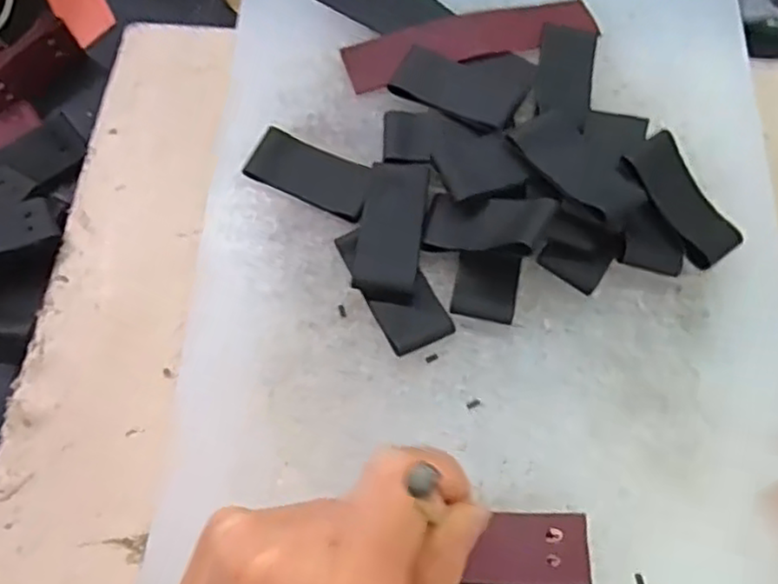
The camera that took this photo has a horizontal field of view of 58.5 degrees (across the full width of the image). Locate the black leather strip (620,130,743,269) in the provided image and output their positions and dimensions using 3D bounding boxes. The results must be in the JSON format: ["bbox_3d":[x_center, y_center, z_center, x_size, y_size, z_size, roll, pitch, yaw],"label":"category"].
[{"bbox_3d":[0.125,-0.039,0.298,0.031,0.005,0.058,-32,85,-29],"label":"black leather strip"}]

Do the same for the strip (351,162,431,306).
[{"bbox_3d":[0.001,-0.026,0.301,0.026,0.008,0.062,7,68,5],"label":"strip"}]

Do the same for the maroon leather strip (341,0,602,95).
[{"bbox_3d":[0.041,-0.126,0.347,0.125,0.011,0.031,-18,69,-5],"label":"maroon leather strip"}]

